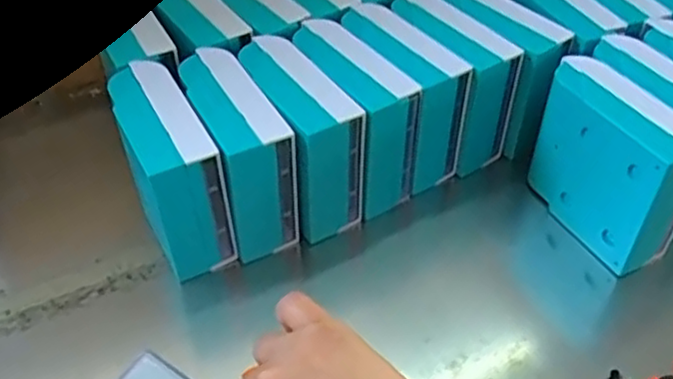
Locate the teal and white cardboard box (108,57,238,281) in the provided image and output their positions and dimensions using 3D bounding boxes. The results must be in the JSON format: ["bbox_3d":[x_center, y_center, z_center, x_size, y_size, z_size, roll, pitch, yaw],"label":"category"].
[{"bbox_3d":[-0.115,-0.013,0.478,0.049,0.107,0.112,-19,46,-19],"label":"teal and white cardboard box"}]

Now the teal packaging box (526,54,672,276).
[{"bbox_3d":[0.188,-0.019,0.482,0.047,0.099,0.115,-19,46,-18],"label":"teal packaging box"}]

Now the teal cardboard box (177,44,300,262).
[{"bbox_3d":[-0.070,-0.026,0.490,0.042,0.102,0.108,-20,47,-20],"label":"teal cardboard box"}]

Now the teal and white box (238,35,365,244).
[{"bbox_3d":[-0.027,-0.038,0.502,0.046,0.100,0.111,-22,47,-21],"label":"teal and white box"}]

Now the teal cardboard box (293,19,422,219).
[{"bbox_3d":[0.010,-0.055,0.519,0.045,0.101,0.112,-24,48,-23],"label":"teal cardboard box"}]

